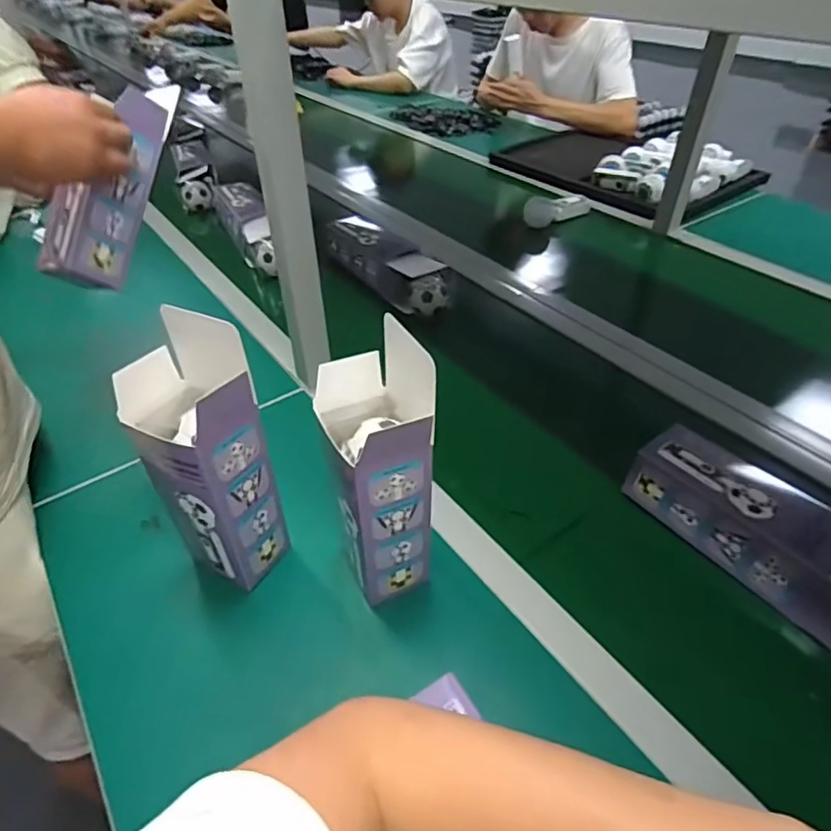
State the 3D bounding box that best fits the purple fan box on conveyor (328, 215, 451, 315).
[{"bbox_3d":[-0.053,-0.273,0.974,0.085,0.068,0.287,-27,49,-28],"label":"purple fan box on conveyor"}]

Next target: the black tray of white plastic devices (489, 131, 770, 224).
[{"bbox_3d":[0.514,-0.632,1.372,0.386,0.080,0.532,-30,51,-30],"label":"black tray of white plastic devices"}]

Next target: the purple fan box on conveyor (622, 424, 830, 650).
[{"bbox_3d":[0.354,0.119,0.539,0.090,0.073,0.286,-29,50,-30],"label":"purple fan box on conveyor"}]

